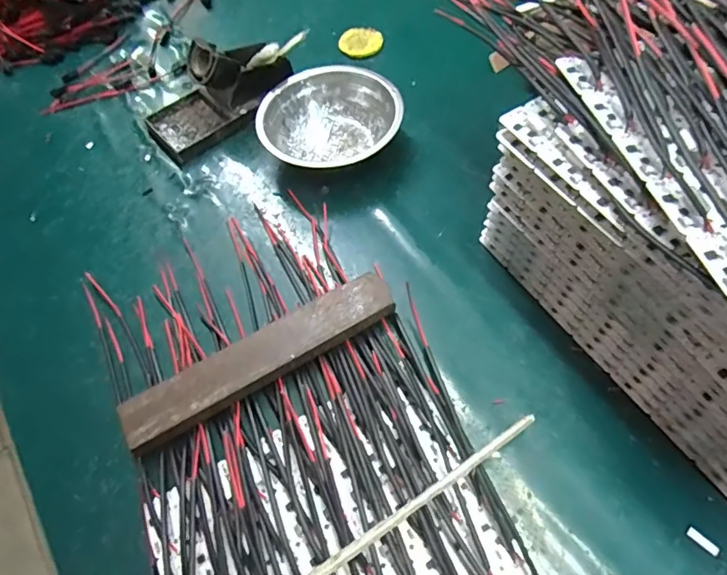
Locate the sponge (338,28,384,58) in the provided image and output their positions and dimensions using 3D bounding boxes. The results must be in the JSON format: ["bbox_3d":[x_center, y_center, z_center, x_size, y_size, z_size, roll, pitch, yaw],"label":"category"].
[{"bbox_3d":[-0.003,-0.272,0.550,0.048,0.010,0.039,-4,60,3],"label":"sponge"}]

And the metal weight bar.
[{"bbox_3d":[-0.070,0.049,0.352,0.197,0.021,0.037,-30,62,-12],"label":"metal weight bar"}]

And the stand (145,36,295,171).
[{"bbox_3d":[-0.144,-0.196,0.487,0.148,0.063,0.080,-34,63,-16],"label":"stand"}]

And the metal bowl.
[{"bbox_3d":[-0.029,-0.160,0.470,0.125,0.041,0.125,-2,60,3],"label":"metal bowl"}]

